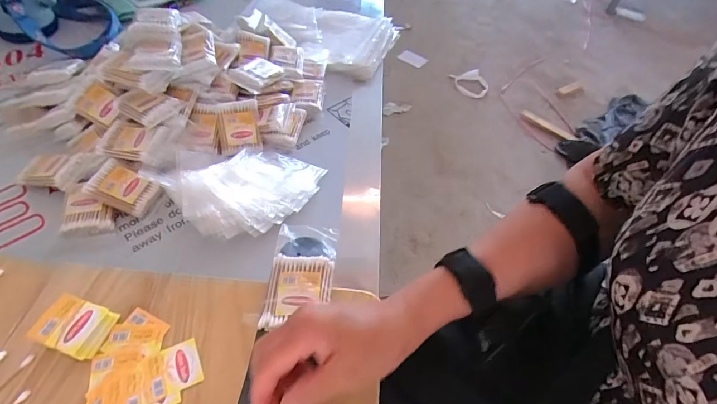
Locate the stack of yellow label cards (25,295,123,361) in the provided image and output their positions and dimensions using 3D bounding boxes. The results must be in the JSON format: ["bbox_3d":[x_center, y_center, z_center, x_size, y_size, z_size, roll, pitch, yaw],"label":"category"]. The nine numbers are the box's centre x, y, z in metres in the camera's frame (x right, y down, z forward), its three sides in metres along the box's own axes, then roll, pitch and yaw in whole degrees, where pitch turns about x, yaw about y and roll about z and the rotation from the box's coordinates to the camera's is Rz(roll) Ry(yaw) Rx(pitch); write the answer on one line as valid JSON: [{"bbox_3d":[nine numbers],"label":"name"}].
[{"bbox_3d":[-0.244,0.106,0.334,0.053,0.018,0.041,15,52,7],"label":"stack of yellow label cards"}]

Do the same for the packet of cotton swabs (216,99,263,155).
[{"bbox_3d":[-0.170,-0.107,0.555,0.056,0.070,0.015,-8,15,-14],"label":"packet of cotton swabs"}]

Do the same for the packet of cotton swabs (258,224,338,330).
[{"bbox_3d":[-0.056,0.071,0.385,0.061,0.018,0.110,5,51,-2],"label":"packet of cotton swabs"}]

